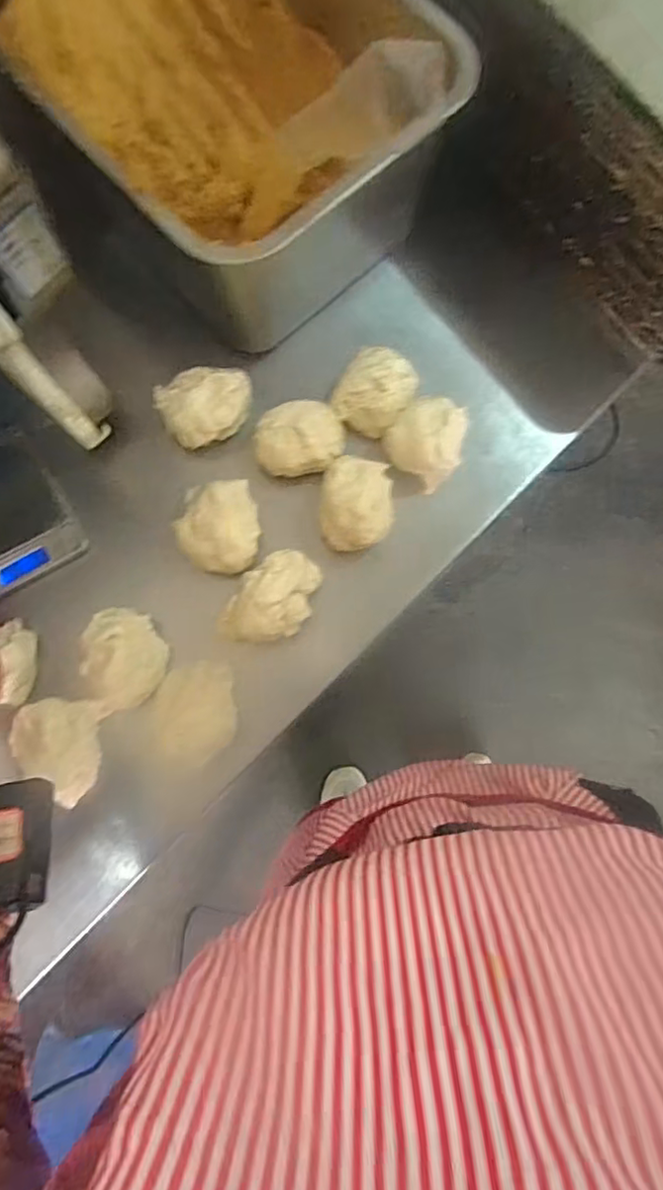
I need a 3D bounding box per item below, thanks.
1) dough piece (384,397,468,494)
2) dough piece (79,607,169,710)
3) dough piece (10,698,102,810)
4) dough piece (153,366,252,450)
[{"bbox_3d":[0.081,-0.131,0.509,0.060,0.045,0.066,0,79,-1],"label":"dough piece"},{"bbox_3d":[-0.160,0.048,0.467,0.058,0.033,0.074,0,79,-2],"label":"dough piece"},{"bbox_3d":[-0.206,0.117,0.451,0.061,0.026,0.078,-9,79,-3],"label":"dough piece"},{"bbox_3d":[-0.104,-0.163,0.508,0.076,0.038,0.055,-25,81,-6],"label":"dough piece"}]

